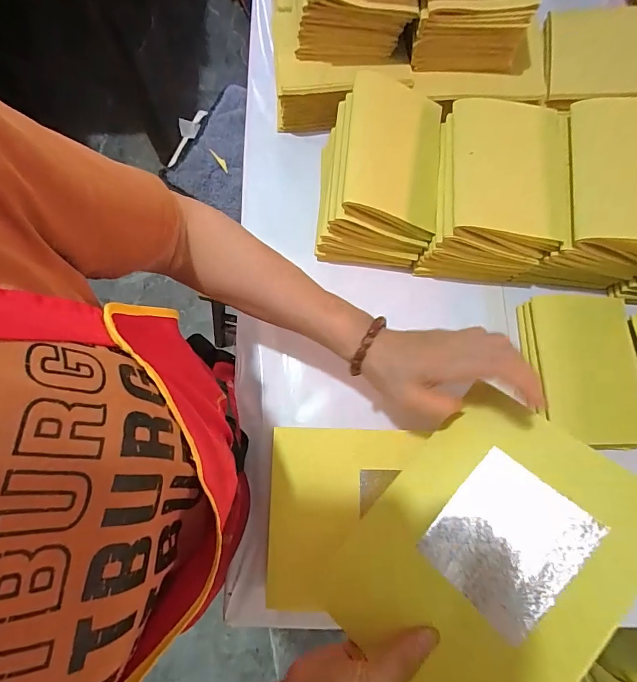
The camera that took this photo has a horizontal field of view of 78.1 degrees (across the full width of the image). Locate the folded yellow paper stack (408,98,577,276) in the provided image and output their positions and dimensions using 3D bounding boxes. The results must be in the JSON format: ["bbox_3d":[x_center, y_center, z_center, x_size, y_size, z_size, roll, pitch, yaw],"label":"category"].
[{"bbox_3d":[0.193,-0.168,0.450,0.124,0.114,0.169,9,76,2],"label":"folded yellow paper stack"}]

